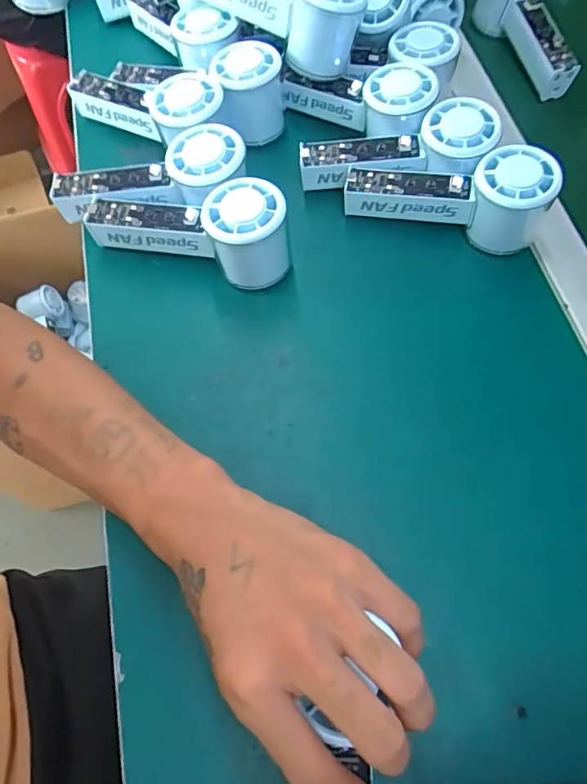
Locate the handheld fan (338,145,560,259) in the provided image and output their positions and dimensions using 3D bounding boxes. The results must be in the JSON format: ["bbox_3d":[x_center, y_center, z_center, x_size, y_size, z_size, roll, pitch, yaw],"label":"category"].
[{"bbox_3d":[0.116,-0.154,0.388,0.149,0.059,0.049,18,68,8],"label":"handheld fan"}]

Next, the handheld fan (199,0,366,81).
[{"bbox_3d":[-0.017,-0.317,0.409,0.147,0.066,0.055,22,67,-5],"label":"handheld fan"}]

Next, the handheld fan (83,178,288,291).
[{"bbox_3d":[-0.078,-0.123,0.374,0.149,0.055,0.049,14,67,6],"label":"handheld fan"}]

